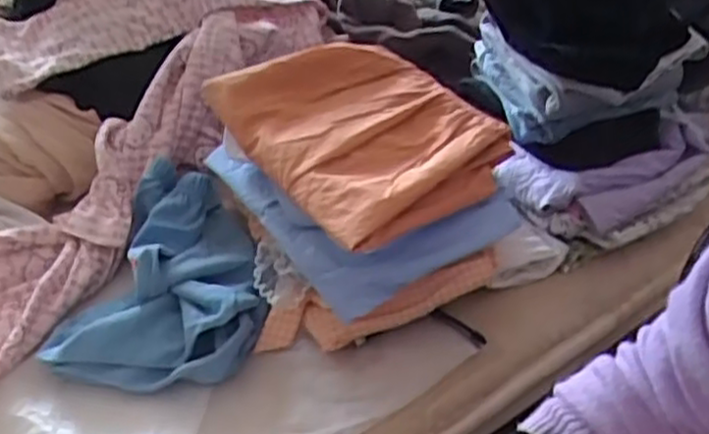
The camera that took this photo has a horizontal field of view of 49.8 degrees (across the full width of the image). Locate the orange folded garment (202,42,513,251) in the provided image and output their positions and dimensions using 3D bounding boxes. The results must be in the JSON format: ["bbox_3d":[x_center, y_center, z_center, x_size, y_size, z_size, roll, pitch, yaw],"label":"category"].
[{"bbox_3d":[0.009,-0.087,0.707,0.190,0.080,0.233,-28,47,-24],"label":"orange folded garment"}]

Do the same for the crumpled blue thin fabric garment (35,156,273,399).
[{"bbox_3d":[-0.178,0.045,0.757,0.190,0.070,0.251,5,42,9],"label":"crumpled blue thin fabric garment"}]

